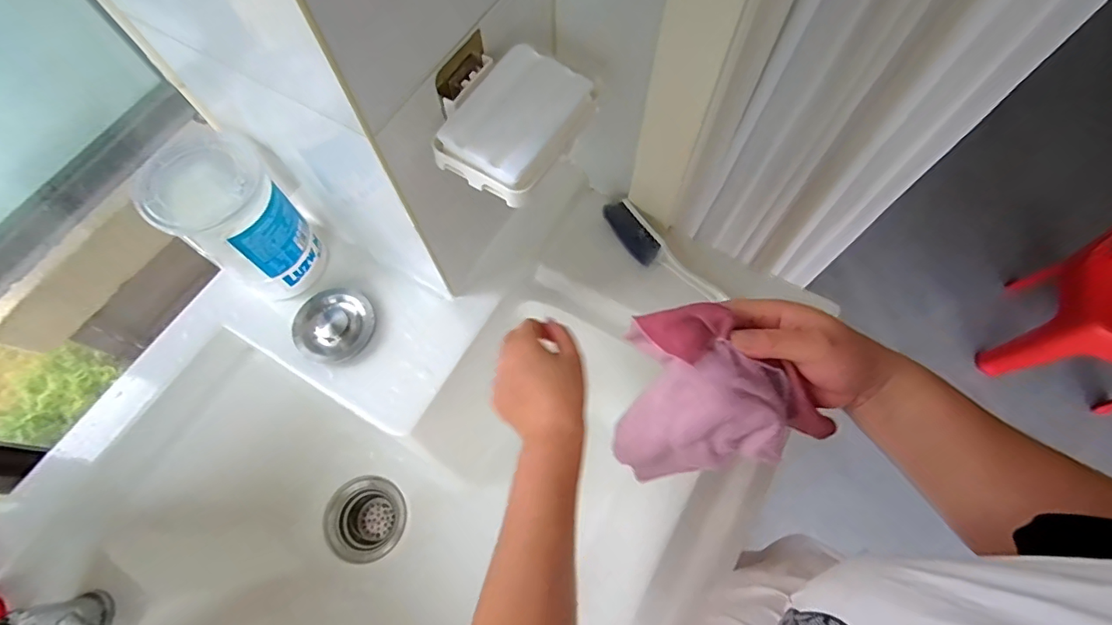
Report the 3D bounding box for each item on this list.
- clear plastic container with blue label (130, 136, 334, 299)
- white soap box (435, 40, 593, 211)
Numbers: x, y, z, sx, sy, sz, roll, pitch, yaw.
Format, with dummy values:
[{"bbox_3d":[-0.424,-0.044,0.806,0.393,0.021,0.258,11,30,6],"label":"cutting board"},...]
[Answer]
[{"bbox_3d":[-0.308,-0.089,0.495,0.097,0.148,0.101,39,73,15],"label":"clear plastic container with blue label"},{"bbox_3d":[-0.031,-0.142,0.367,0.090,0.031,0.113,33,72,13],"label":"white soap box"}]

